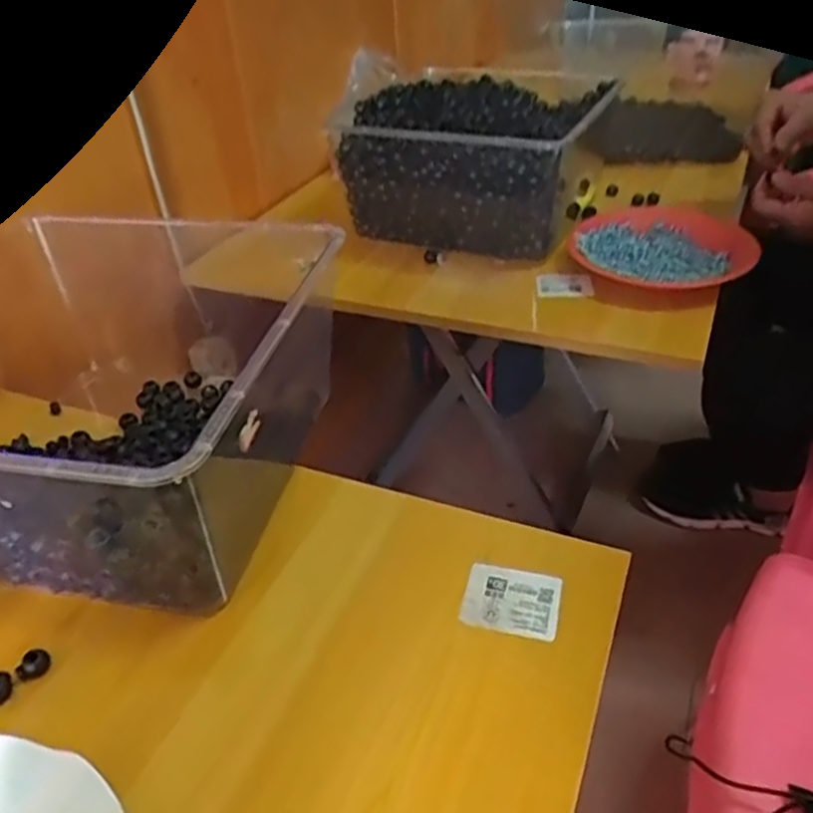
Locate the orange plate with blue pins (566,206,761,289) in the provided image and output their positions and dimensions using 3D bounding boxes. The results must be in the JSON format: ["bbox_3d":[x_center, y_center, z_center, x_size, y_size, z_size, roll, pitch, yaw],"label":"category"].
[{"bbox_3d":[0.272,-0.185,0.803,0.194,0.033,0.206,-2,38,2],"label":"orange plate with blue pins"}]

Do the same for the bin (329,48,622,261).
[{"bbox_3d":[0.097,-0.319,0.895,0.269,0.129,0.299,15,42,22],"label":"bin"}]

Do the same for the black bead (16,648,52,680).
[{"bbox_3d":[-0.224,0.156,0.430,0.012,0.014,0.019,23,45,30],"label":"black bead"}]

